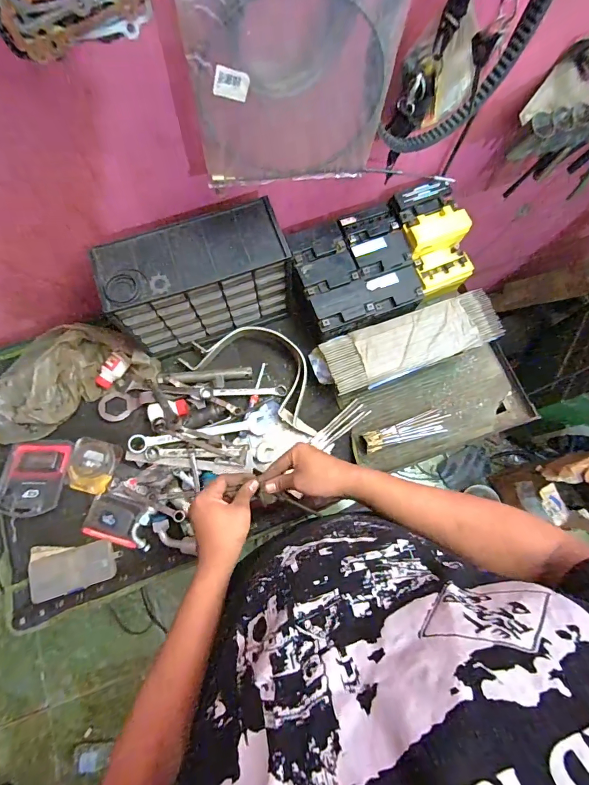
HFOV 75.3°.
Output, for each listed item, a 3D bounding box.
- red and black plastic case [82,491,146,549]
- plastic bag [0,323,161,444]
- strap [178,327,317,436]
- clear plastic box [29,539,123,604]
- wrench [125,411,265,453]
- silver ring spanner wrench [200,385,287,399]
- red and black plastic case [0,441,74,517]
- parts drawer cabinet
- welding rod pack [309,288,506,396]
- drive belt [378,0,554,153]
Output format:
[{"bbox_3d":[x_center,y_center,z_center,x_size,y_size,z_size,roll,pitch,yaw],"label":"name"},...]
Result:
[{"bbox_3d":[-0.321,0.226,0.679,0.097,0.028,0.080,16,75,3],"label":"red and black plastic case"},{"bbox_3d":[-0.447,-0.031,0.723,0.349,0.061,0.168,-25,77,-8],"label":"plastic bag"},{"bbox_3d":[-0.061,-0.049,0.746,0.292,0.053,0.149,29,76,6],"label":"strap"},{"bbox_3d":[-0.374,0.302,0.650,0.135,0.019,0.068,-16,76,-6],"label":"clear plastic box"},{"bbox_3d":[-0.174,0.078,0.715,0.251,0.010,0.041,-10,81,-14],"label":"wrench"},{"bbox_3d":[-0.097,-0.001,0.739,0.164,0.015,0.022,-2,74,-16],"label":"silver ring spanner wrench"},{"bbox_3d":[-0.477,0.157,0.701,0.109,0.023,0.130,0,75,-2],"label":"red and black plastic case"},{"bbox_3d":[-0.163,-0.193,0.685,0.284,0.191,0.125,-18,76,-6],"label":"parts drawer cabinet"},{"bbox_3d":[0.216,-0.095,0.726,0.361,0.041,0.106,-20,76,-7],"label":"welding rod pack"},{"bbox_3d":[0.214,-0.426,0.437,0.193,0.273,0.042,-25,77,-8],"label":"drive belt"}]

